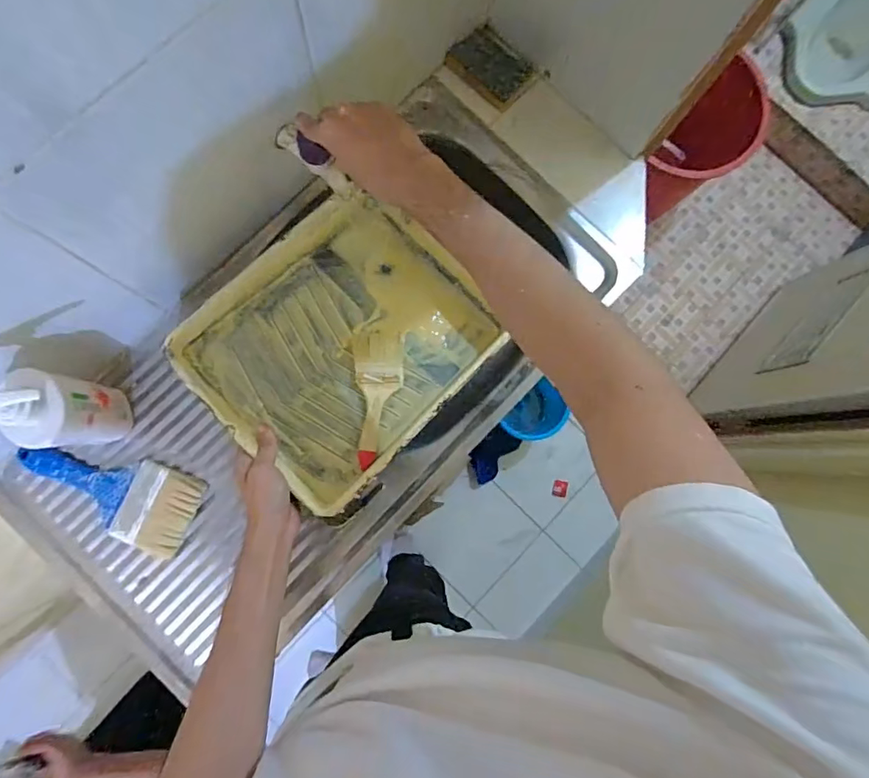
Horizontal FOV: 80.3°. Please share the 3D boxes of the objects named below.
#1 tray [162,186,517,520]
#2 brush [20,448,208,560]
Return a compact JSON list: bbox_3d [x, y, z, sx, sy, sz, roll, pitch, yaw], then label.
[{"bbox_3d":[-0.103,-0.060,0.641,0.285,0.092,0.338,44,80,12],"label":"tray"},{"bbox_3d":[-0.396,0.125,0.628,0.211,0.034,0.099,19,76,6],"label":"brush"}]

